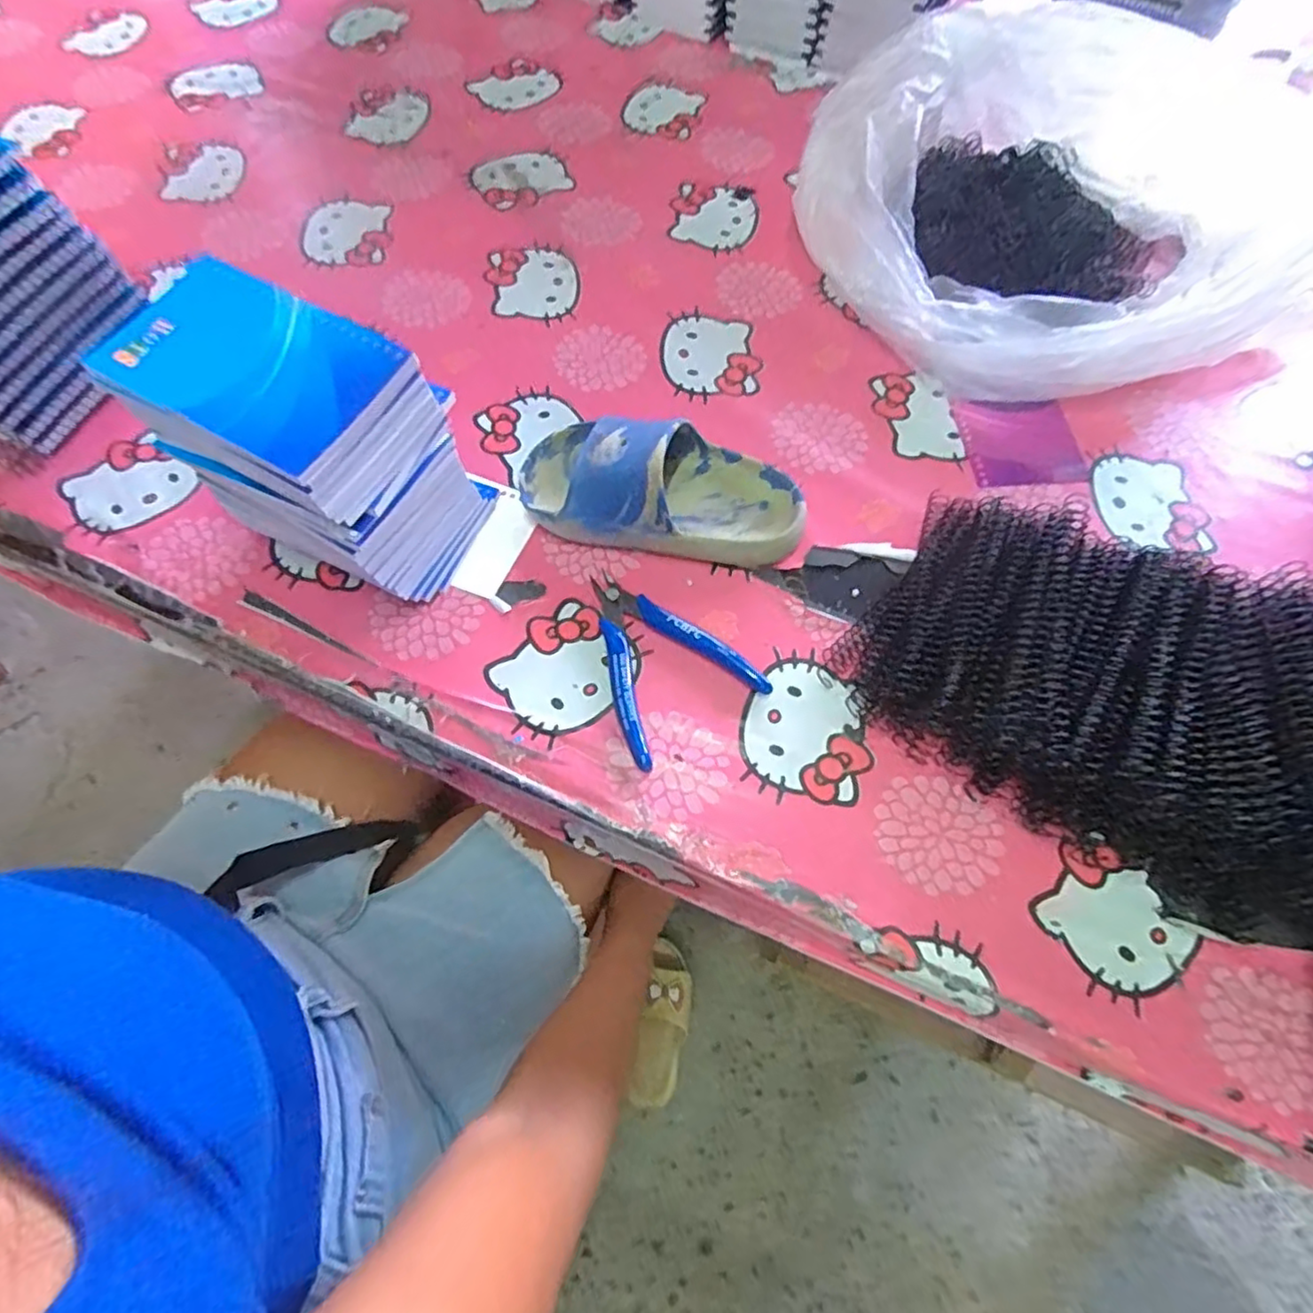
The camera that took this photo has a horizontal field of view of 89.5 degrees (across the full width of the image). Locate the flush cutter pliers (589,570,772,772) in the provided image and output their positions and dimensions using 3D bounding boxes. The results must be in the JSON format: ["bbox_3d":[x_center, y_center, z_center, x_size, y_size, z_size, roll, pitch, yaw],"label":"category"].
[{"bbox_3d":[-0.003,-0.003,0.388,0.088,0.013,0.113,-33,72,-14],"label":"flush cutter pliers"}]

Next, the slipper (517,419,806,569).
[{"bbox_3d":[0.003,-0.109,0.410,0.172,0.062,0.079,7,67,1],"label":"slipper"}]

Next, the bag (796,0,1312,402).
[{"bbox_3d":[0.283,-0.328,0.485,0.303,0.104,0.303,-21,69,-10],"label":"bag"}]

